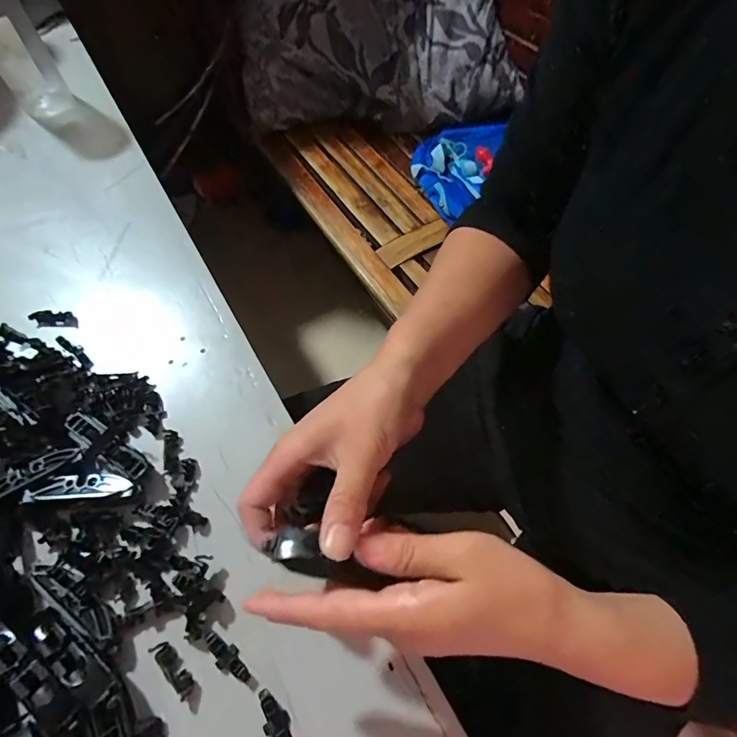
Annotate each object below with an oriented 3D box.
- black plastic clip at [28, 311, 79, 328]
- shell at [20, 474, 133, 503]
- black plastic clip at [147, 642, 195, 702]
[{"bbox_3d":[-0.276,-0.043,0.402,0.039,0.010,0.012,0,61,1],"label":"black plastic clip"},{"bbox_3d":[-0.200,0.083,0.320,0.072,0.011,0.017,-3,61,-1],"label":"shell"},{"bbox_3d":[-0.117,0.178,0.275,0.035,0.005,0.011,41,69,21],"label":"black plastic clip"}]

